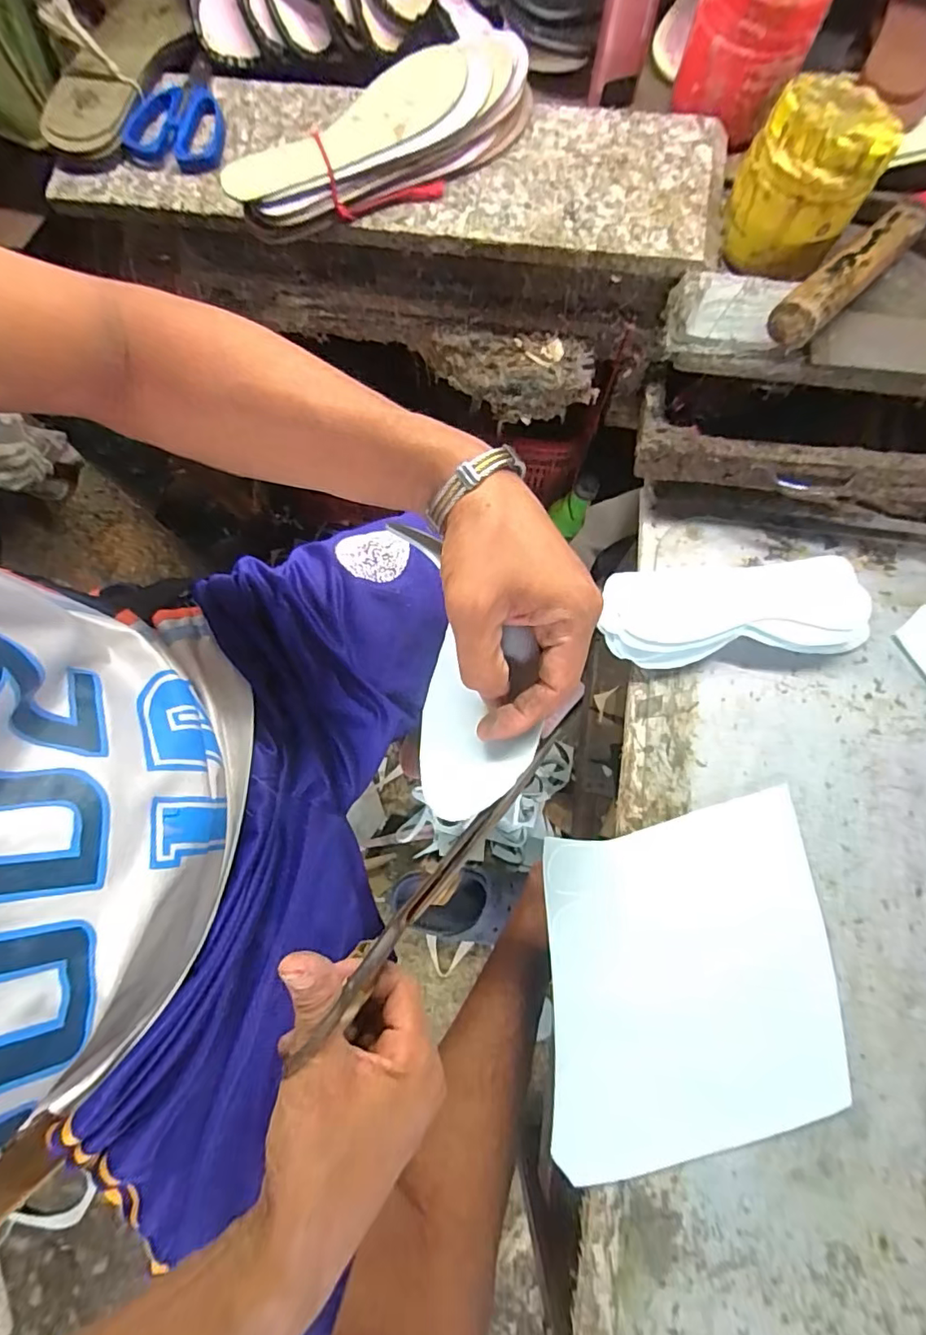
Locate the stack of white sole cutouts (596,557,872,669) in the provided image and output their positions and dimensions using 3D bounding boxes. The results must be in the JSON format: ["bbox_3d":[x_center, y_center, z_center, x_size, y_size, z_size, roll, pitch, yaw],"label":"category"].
[{"bbox_3d":[0.263,-0.056,0.534,0.266,0.051,0.097,-6,76,-2],"label":"stack of white sole cutouts"}]

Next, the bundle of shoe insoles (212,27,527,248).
[{"bbox_3d":[-0.057,-0.438,0.458,0.281,0.041,0.097,-35,79,-9],"label":"bundle of shoe insoles"}]

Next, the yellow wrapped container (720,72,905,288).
[{"bbox_3d":[0.270,-0.384,0.436,0.092,0.095,0.092,32,78,7],"label":"yellow wrapped container"}]

